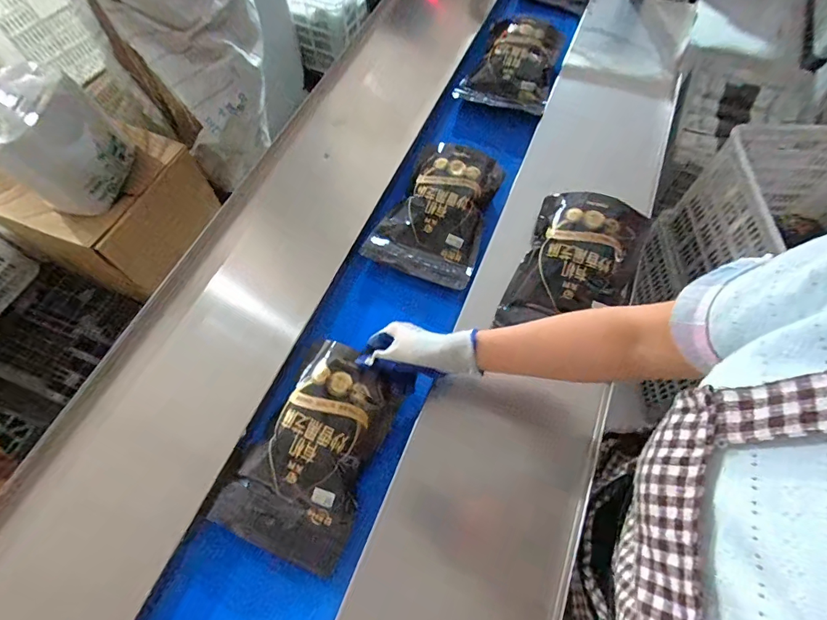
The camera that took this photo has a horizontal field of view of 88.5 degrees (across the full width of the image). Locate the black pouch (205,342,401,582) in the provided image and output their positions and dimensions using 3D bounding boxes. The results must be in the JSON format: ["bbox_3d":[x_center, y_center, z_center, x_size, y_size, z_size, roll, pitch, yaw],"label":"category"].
[{"bbox_3d":[-0.122,0.171,0.533,0.156,0.054,0.245,22,65,12],"label":"black pouch"}]

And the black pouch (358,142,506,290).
[{"bbox_3d":[0.045,-0.169,0.704,0.178,0.047,0.254,22,65,12],"label":"black pouch"}]

